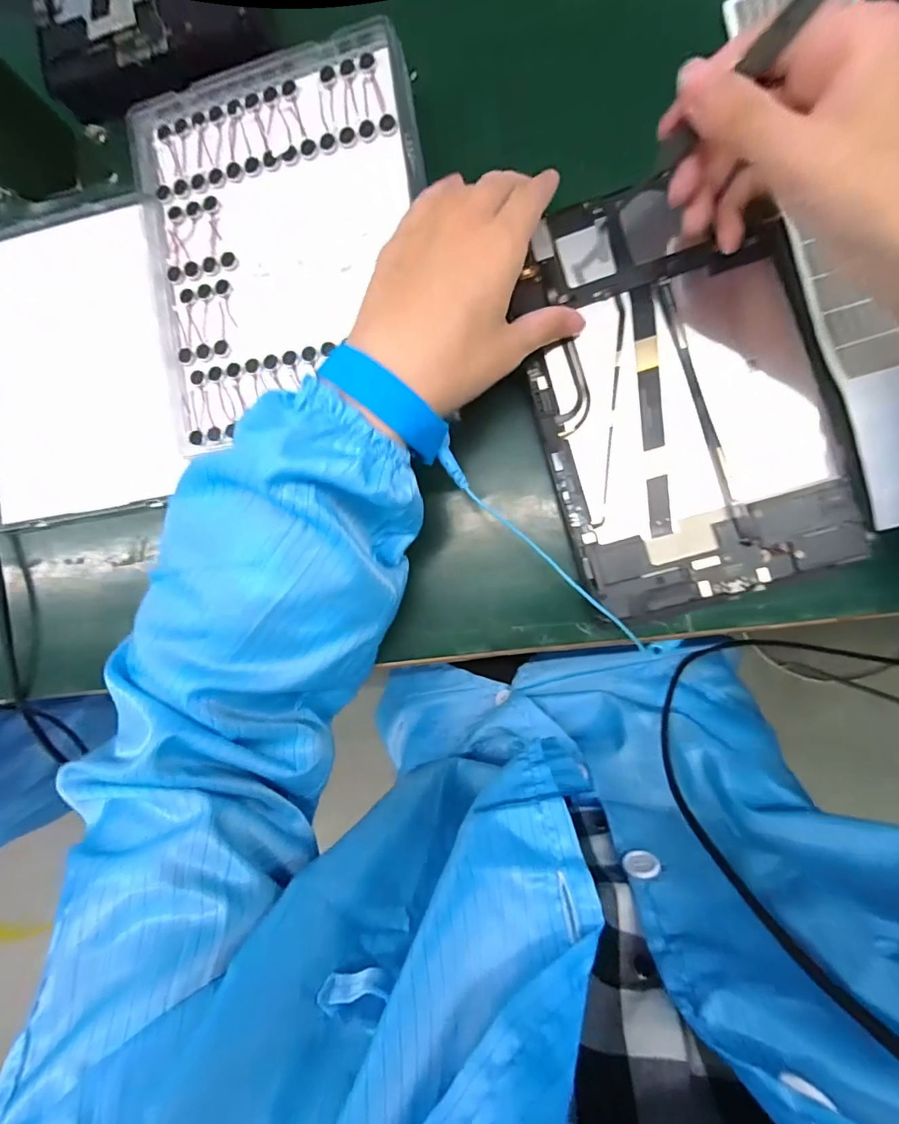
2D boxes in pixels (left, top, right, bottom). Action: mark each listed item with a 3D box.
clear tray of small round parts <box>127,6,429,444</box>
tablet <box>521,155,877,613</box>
[{"bbox_3d":[-0.097,-0.188,0.279,0.166,0.013,0.206,-9,88,6],"label":"clear tray of small round parts"},{"bbox_3d":[0.126,-0.097,0.265,0.150,0.015,0.234,-15,86,8],"label":"tablet"}]

